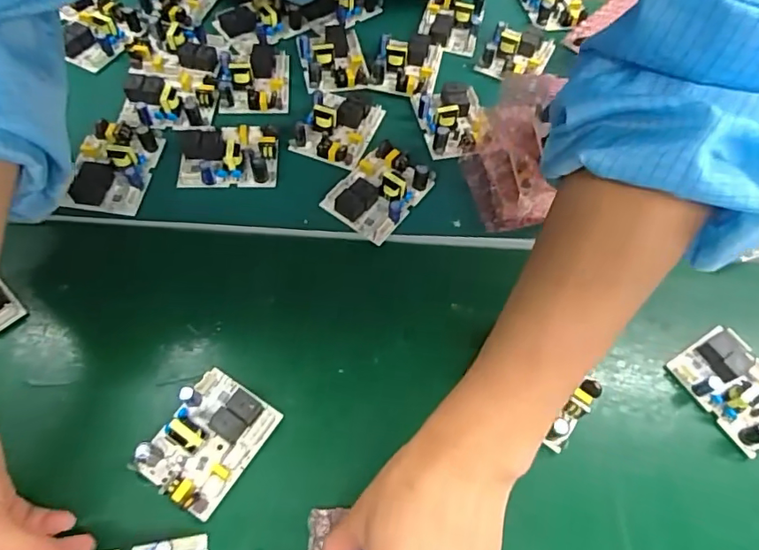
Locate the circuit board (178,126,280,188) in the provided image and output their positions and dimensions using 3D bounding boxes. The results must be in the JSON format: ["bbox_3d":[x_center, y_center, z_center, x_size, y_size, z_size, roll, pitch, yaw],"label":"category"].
[{"bbox_3d":[-0.127,-0.103,0.429,0.080,0.025,0.058,-4,62,-5],"label":"circuit board"}]

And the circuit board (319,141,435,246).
[{"bbox_3d":[0.000,-0.070,0.424,0.060,0.026,0.077,37,66,15],"label":"circuit board"}]

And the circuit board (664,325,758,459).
[{"bbox_3d":[0.263,0.080,0.376,0.059,0.028,0.079,-30,68,-18],"label":"circuit board"}]

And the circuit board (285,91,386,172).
[{"bbox_3d":[-0.037,-0.136,0.455,0.061,0.022,0.081,20,63,7],"label":"circuit board"}]

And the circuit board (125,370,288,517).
[{"bbox_3d":[-0.115,0.106,0.339,0.064,0.025,0.079,31,65,13],"label":"circuit board"}]

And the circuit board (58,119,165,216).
[{"bbox_3d":[-0.217,-0.089,0.417,0.059,0.025,0.080,6,62,0],"label":"circuit board"}]

